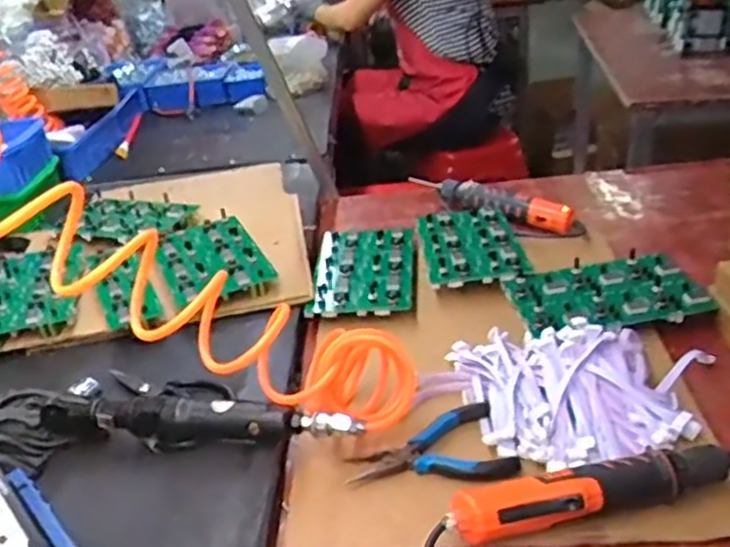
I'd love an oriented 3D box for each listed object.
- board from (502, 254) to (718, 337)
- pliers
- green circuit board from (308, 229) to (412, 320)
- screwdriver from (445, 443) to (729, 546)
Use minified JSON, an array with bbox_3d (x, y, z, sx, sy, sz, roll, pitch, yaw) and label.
[{"bbox_3d":[0.289,0.022,0.828,0.215,0.021,0.126,-9,30,-3],"label":"board"},{"bbox_3d":[0.060,0.164,0.647,0.147,0.016,0.085,-12,31,-9],"label":"pliers"},{"bbox_3d":[-0.001,-0.008,0.932,0.127,0.023,0.201,-3,31,6],"label":"green circuit board"},{"bbox_3d":[0.212,0.169,0.562,0.291,0.032,0.038,-11,31,-7],"label":"screwdriver"}]

